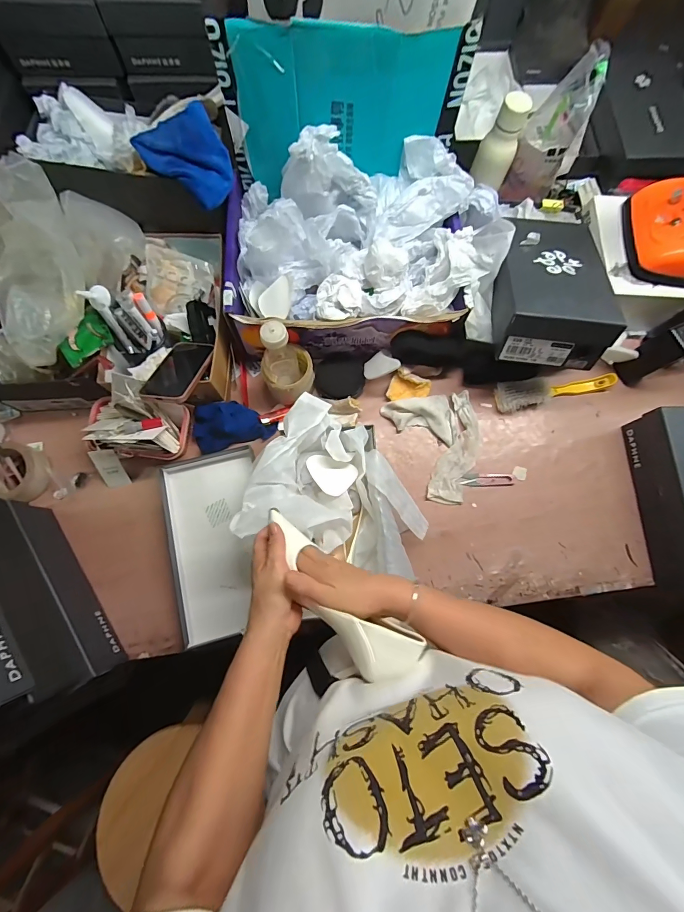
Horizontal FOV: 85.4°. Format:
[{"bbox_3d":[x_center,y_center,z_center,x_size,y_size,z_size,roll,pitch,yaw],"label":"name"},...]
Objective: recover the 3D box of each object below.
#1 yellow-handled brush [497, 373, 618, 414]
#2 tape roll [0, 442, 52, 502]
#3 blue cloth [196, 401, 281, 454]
[{"bbox_3d":[0.413,-0.133,0.707,0.230,0.048,0.052,-12,77,-5],"label":"yellow-handled brush"},{"bbox_3d":[-0.570,0.029,0.651,0.105,0.043,0.095,9,76,0],"label":"tape roll"},{"bbox_3d":[-0.198,-0.063,0.670,0.143,0.064,0.081,-14,77,-5],"label":"blue cloth"}]

